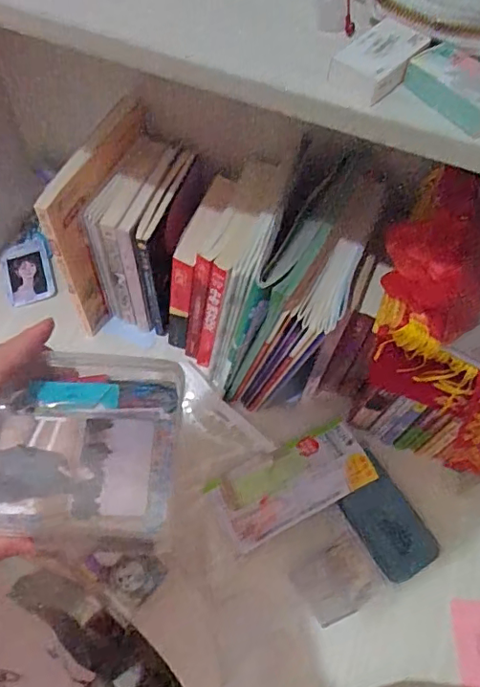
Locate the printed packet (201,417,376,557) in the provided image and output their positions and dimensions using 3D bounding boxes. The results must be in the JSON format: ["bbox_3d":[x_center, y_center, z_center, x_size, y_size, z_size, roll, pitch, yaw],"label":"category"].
[{"bbox_3d":[0.064,0.169,0.654,0.186,0.005,0.092,-26,61,-6],"label":"printed packet"}]

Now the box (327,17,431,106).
[{"bbox_3d":[0.075,-0.158,0.296,0.034,0.018,0.050,39,66,18],"label":"box"}]

